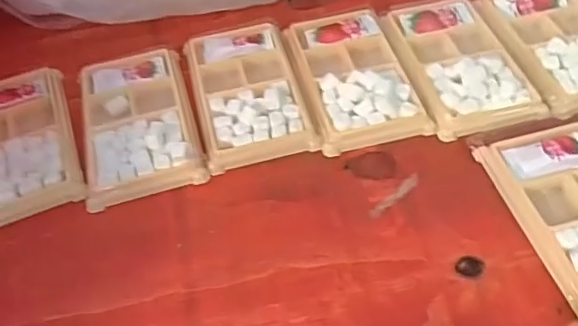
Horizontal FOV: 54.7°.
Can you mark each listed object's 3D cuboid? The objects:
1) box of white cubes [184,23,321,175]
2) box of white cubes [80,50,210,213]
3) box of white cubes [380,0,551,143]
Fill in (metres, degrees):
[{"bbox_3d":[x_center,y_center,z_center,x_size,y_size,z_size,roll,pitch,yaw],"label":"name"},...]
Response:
[{"bbox_3d":[-0.032,-0.056,0.415,0.076,0.013,0.130,-14,52,-6],"label":"box of white cubes"},{"bbox_3d":[-0.109,-0.032,0.405,0.077,0.014,0.129,-16,52,-7],"label":"box of white cubes"},{"bbox_3d":[0.128,-0.079,0.424,0.080,0.019,0.133,-13,52,-5],"label":"box of white cubes"}]

